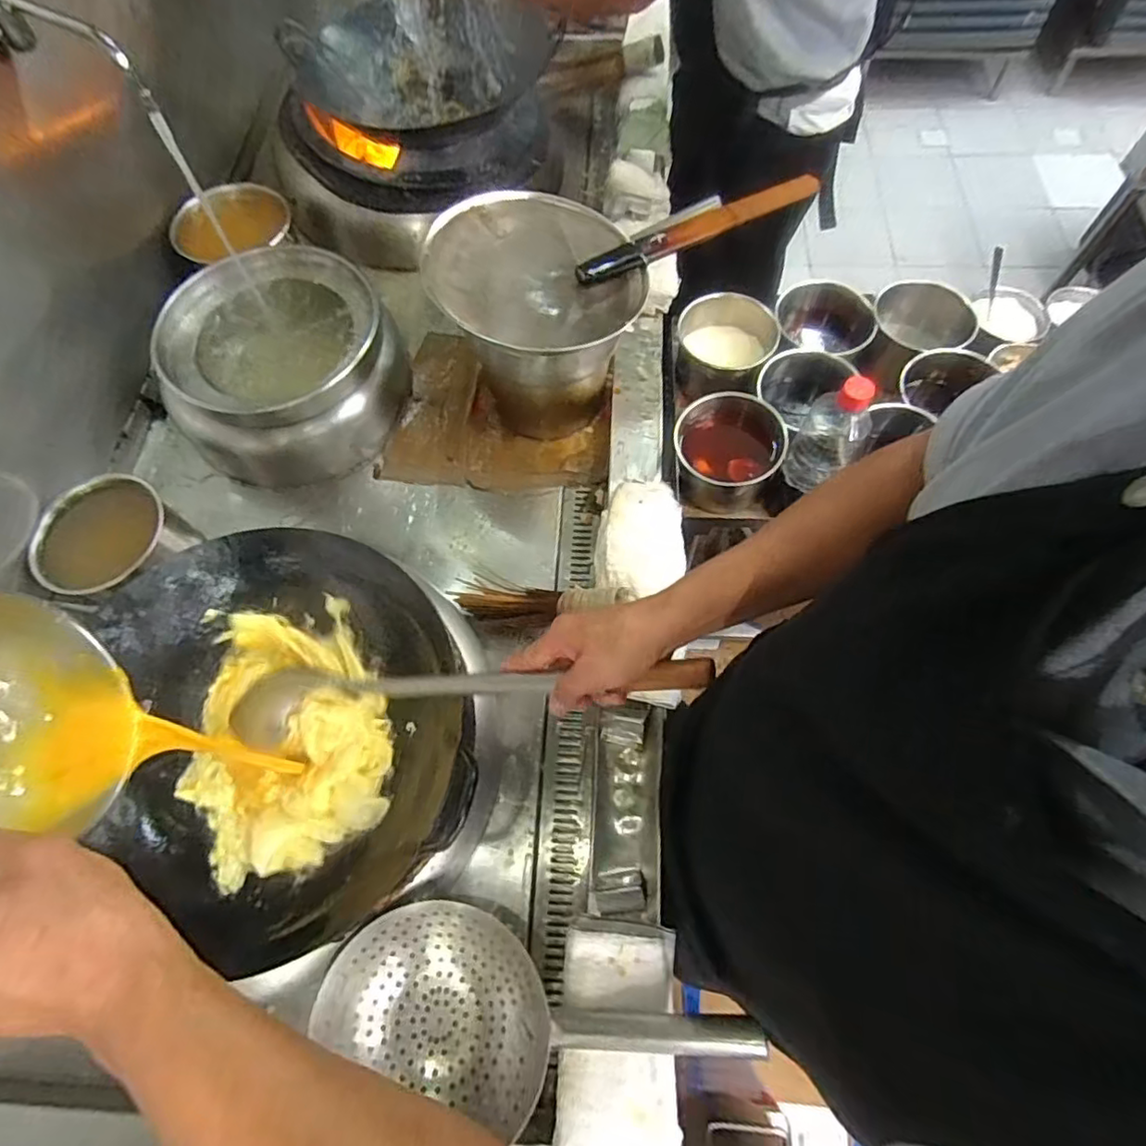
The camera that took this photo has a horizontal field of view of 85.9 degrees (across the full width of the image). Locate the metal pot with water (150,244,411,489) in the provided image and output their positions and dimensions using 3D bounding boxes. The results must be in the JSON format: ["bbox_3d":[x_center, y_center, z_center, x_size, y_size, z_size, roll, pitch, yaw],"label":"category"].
[{"bbox_3d":[-0.461,-0.332,0.998,0.304,0.177,0.354,32,72,15],"label":"metal pot with water"}]

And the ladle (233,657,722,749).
[{"bbox_3d":[-0.109,0.124,0.616,0.501,0.100,0.088,-8,64,22],"label":"ladle"}]

